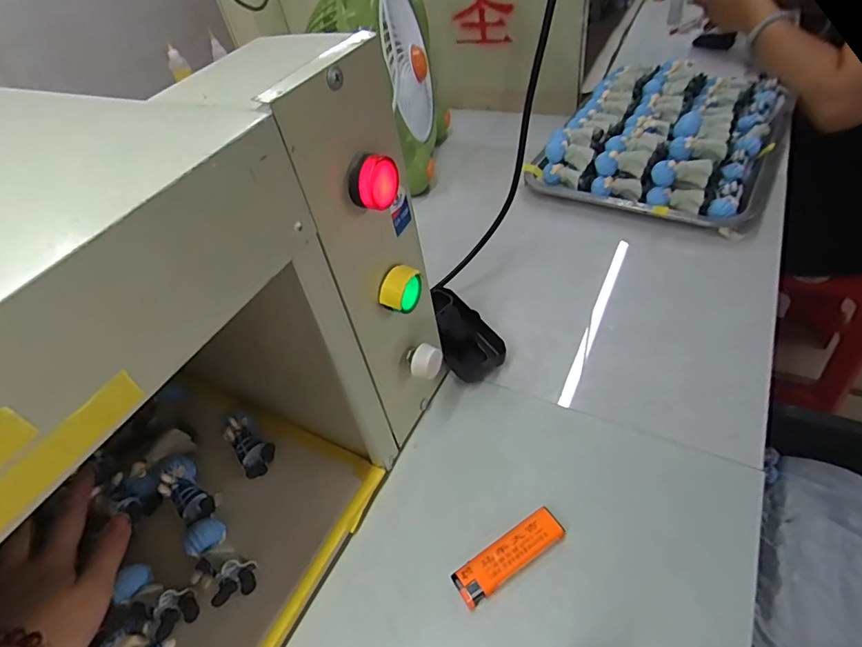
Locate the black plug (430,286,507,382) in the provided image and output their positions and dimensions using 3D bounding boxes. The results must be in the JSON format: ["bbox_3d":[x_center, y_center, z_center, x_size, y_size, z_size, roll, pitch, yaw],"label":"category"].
[{"bbox_3d":[0.025,0.007,0.454,0.049,0.024,0.104,-26,48,-14],"label":"black plug"}]

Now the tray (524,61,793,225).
[{"bbox_3d":[0.306,-0.252,0.618,0.253,0.055,0.319,23,55,28],"label":"tray"}]

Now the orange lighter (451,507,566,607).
[{"bbox_3d":[0.052,0.154,0.321,0.079,0.012,0.023,-29,49,-16],"label":"orange lighter"}]

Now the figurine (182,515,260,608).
[{"bbox_3d":[-0.146,0.159,0.323,0.059,0.020,0.034,30,59,32],"label":"figurine"}]

